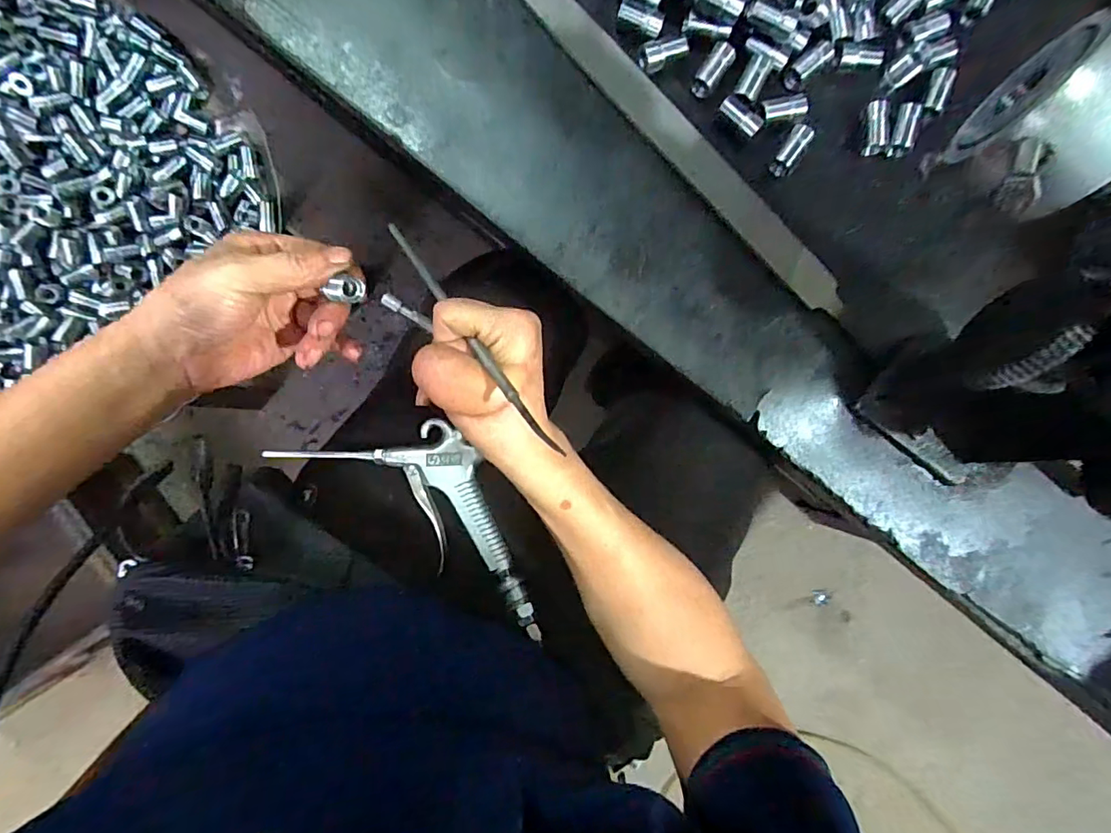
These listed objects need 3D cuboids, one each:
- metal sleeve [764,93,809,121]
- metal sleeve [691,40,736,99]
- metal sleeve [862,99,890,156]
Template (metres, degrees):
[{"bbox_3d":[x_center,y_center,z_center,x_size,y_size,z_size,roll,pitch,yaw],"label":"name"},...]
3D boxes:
[{"bbox_3d":[0.130,-0.176,0.304,0.024,0.010,0.012,-9,91,-6],"label":"metal sleeve"},{"bbox_3d":[0.090,-0.197,0.303,0.013,0.009,0.030,33,100,-5],"label":"metal sleeve"},{"bbox_3d":[0.187,-0.168,0.310,0.010,0.010,0.029,2,90,-6],"label":"metal sleeve"}]

